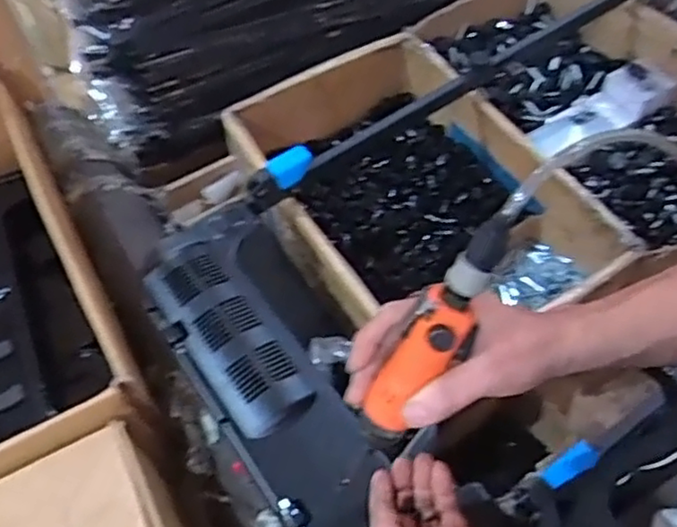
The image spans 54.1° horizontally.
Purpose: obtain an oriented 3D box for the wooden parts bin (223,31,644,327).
[{"bbox_3d":[0.106,-0.090,0.973,0.369,0.166,0.474,-27,60,-13],"label":"wooden parts bin"}]

